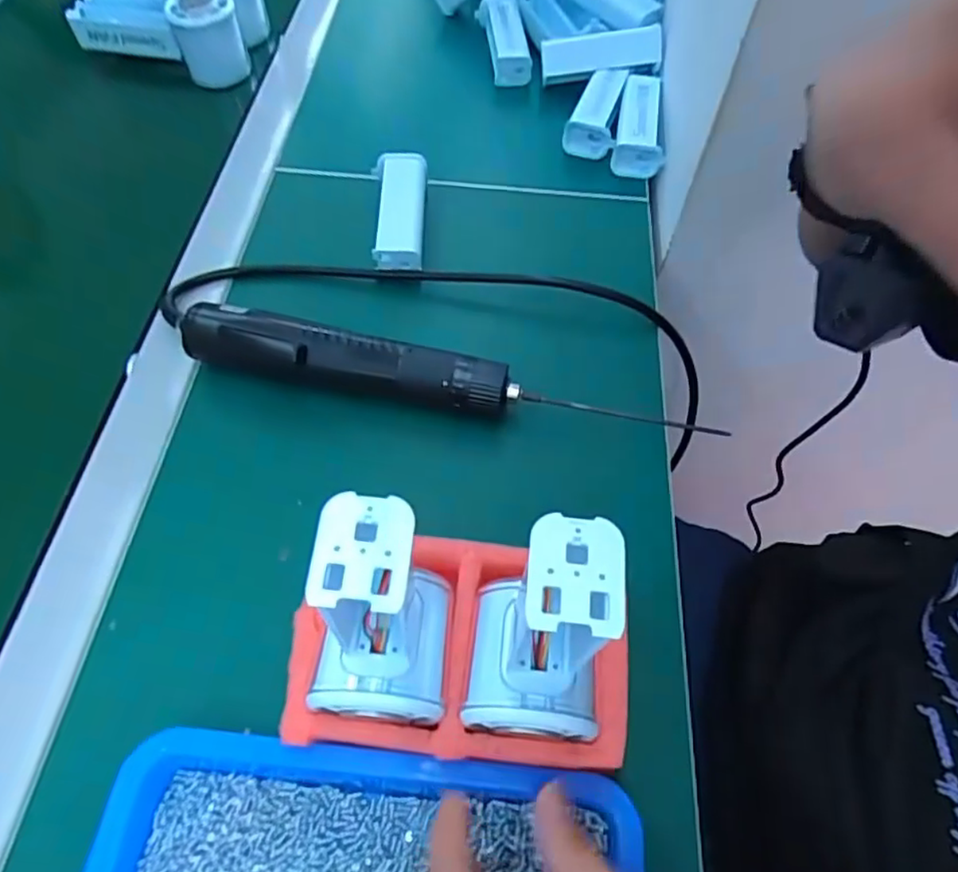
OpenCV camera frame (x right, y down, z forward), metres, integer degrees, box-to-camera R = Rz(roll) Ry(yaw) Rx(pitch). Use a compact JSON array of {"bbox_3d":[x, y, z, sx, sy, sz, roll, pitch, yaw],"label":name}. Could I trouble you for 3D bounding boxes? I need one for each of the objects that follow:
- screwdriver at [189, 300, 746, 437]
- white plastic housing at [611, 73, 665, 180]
[{"bbox_3d":[-0.027,-0.032,0.378,0.308,0.039,0.029,11,60,5],"label":"screwdriver"},{"bbox_3d":[0.135,-0.258,0.525,0.038,0.029,0.103,10,60,5],"label":"white plastic housing"}]

